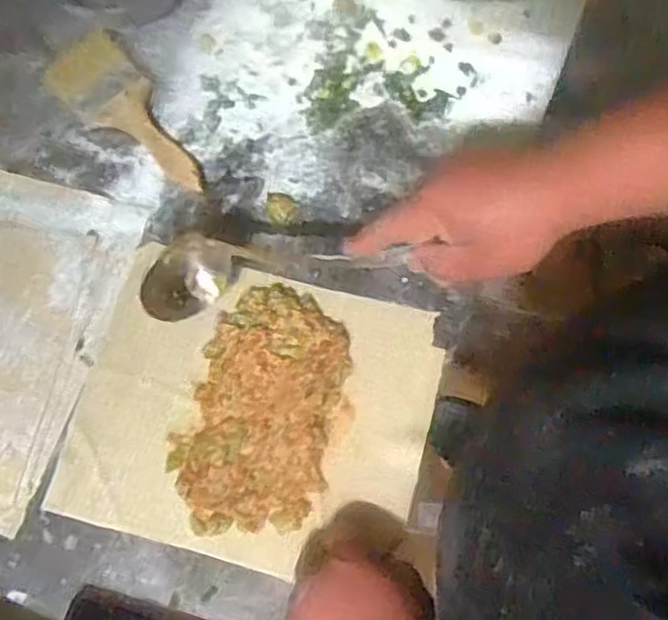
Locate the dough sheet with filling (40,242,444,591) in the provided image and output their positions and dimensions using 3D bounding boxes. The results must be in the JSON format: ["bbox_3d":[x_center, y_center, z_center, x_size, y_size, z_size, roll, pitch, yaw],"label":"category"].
[{"bbox_3d":[-0.063,0.076,0.579,0.268,0.016,0.222,12,69,6],"label":"dough sheet with filling"}]

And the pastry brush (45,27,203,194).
[{"bbox_3d":[-0.195,-0.186,0.686,0.072,0.018,0.210,-37,72,-13],"label":"pastry brush"}]

